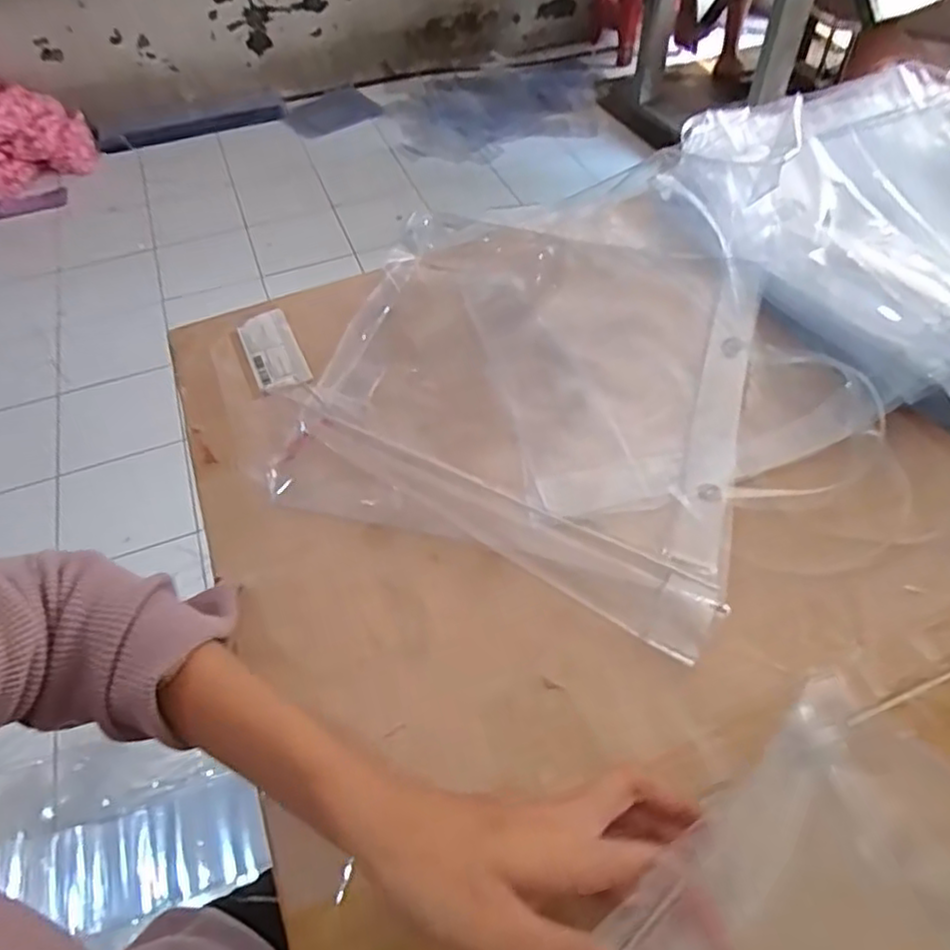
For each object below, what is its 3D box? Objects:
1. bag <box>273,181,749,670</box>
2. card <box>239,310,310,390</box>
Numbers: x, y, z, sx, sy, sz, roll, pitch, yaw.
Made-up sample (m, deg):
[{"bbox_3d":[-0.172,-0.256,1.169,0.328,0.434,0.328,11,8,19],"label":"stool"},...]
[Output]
[{"bbox_3d":[0.032,-0.064,0.462,0.284,0.033,0.307,11,54,13],"label":"bag"},{"bbox_3d":[-0.159,-0.098,0.527,0.040,0.007,0.099,-21,54,-14],"label":"card"}]

